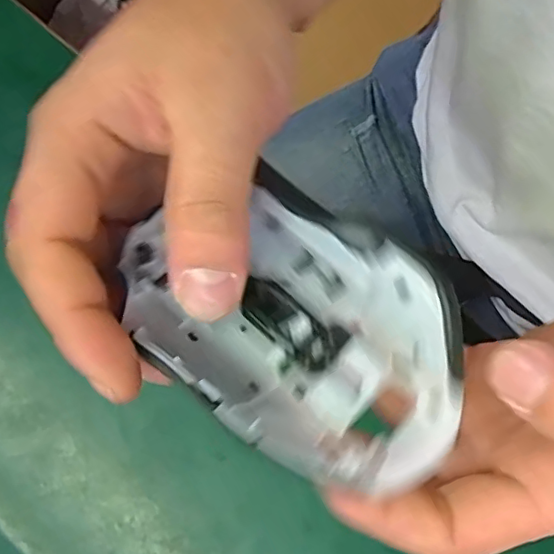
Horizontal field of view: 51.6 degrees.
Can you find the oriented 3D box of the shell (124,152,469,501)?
[{"bbox_3d":[0.003,0.013,0.182,0.110,0.030,0.071,32,78,10],"label":"shell"}]

